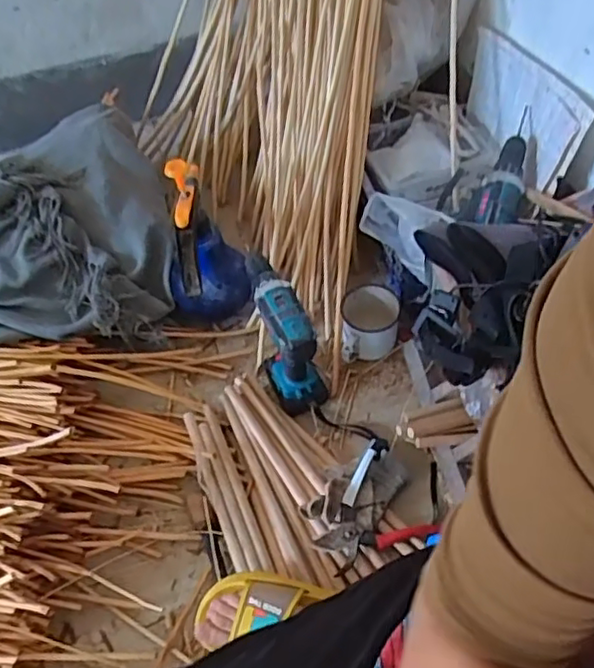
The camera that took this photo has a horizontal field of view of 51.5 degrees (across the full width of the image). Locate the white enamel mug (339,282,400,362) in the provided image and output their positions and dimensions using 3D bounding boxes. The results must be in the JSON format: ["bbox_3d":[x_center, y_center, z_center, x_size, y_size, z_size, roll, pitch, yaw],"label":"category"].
[{"bbox_3d":[0.120,-0.014,1.021,0.093,0.087,0.109,-2,55,3],"label":"white enamel mug"}]

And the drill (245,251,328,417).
[{"bbox_3d":[-0.029,-0.001,0.933,0.076,0.178,0.180,-29,58,-15],"label":"drill"}]

